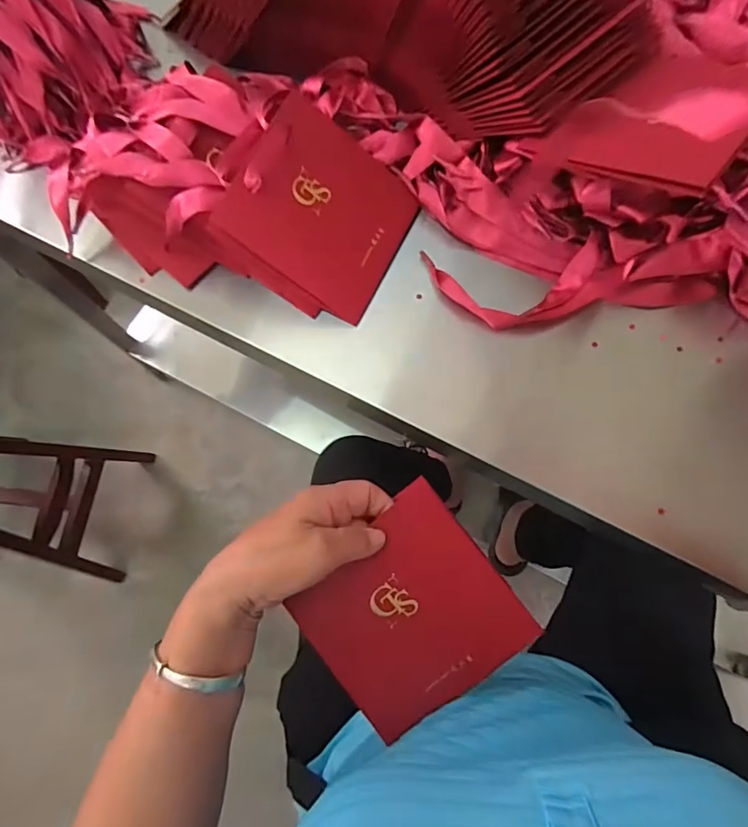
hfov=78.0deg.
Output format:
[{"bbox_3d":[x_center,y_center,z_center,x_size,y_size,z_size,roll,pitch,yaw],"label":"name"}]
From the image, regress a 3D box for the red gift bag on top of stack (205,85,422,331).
[{"bbox_3d":[-0.038,-0.168,0.382,0.135,0.012,0.139,34,73,-27],"label":"red gift bag on top of stack"}]

